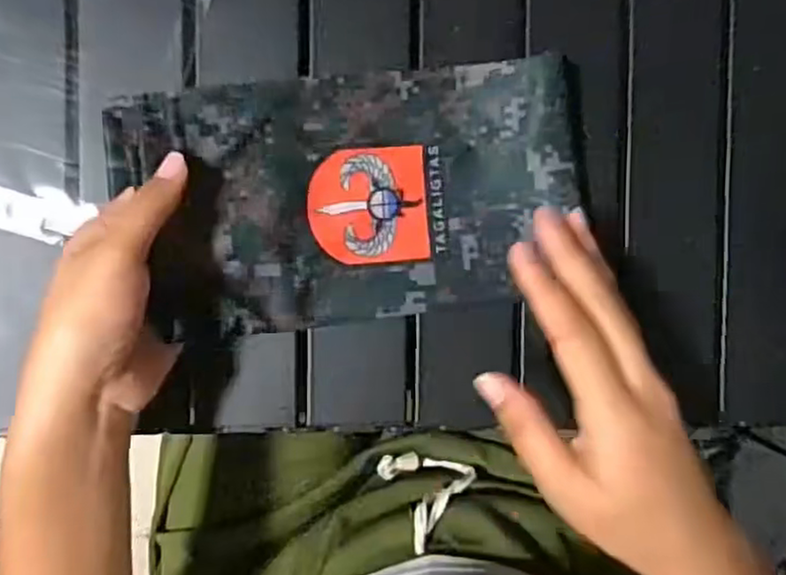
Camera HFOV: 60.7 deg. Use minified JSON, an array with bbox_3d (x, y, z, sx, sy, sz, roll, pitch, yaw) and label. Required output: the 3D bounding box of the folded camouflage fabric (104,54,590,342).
[{"bbox_3d":[-0.015,-0.045,0.337,0.222,0.029,0.122,-10,95,-7],"label":"folded camouflage fabric"}]

